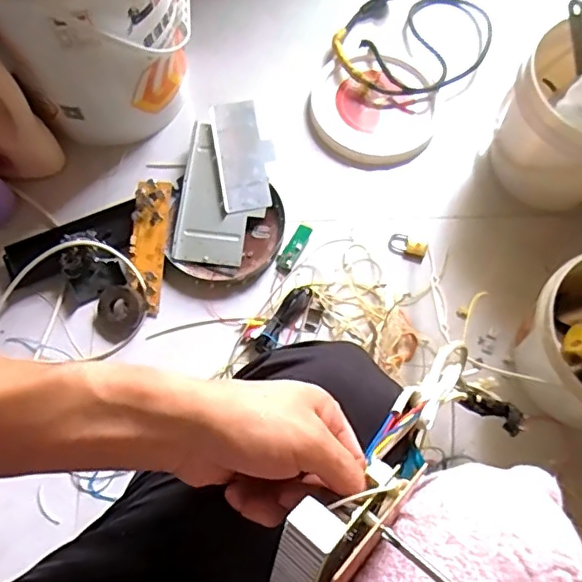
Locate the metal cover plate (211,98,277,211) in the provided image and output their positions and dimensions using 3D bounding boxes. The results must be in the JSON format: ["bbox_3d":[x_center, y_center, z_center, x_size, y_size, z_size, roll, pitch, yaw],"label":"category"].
[{"bbox_3d":[-0.075,-0.215,0.907,0.091,0.012,0.180,-8,80,-9],"label":"metal cover plate"}]

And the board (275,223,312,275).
[{"bbox_3d":[0.005,-0.067,0.883,0.027,0.004,0.085,29,71,9],"label":"board"}]

